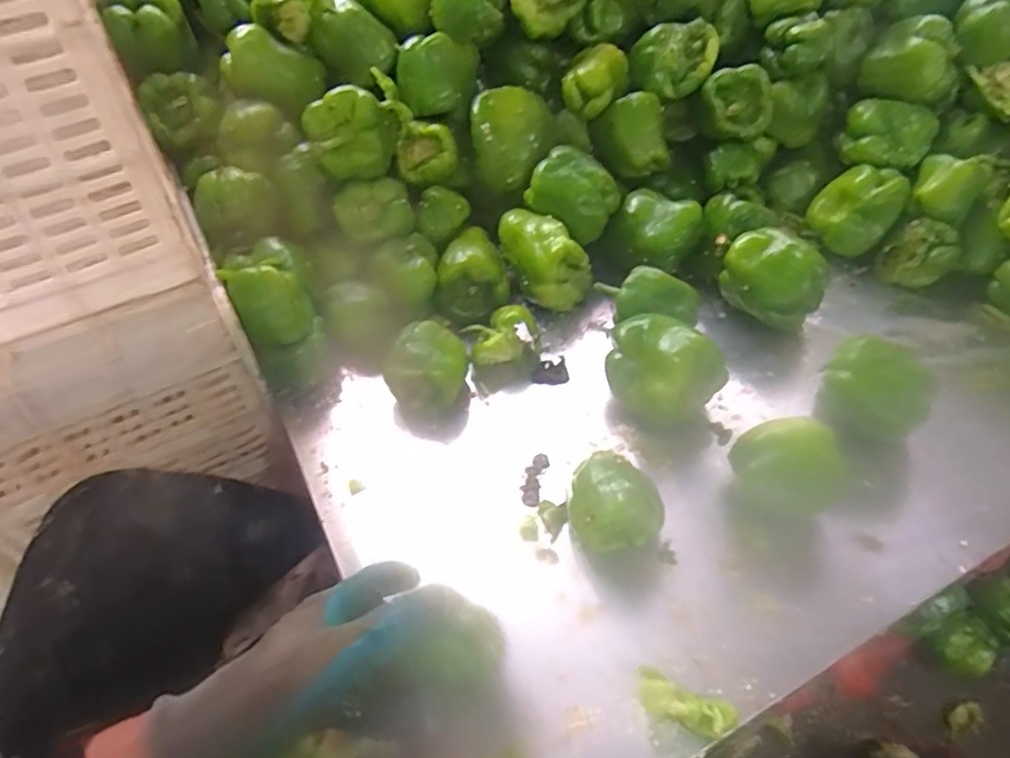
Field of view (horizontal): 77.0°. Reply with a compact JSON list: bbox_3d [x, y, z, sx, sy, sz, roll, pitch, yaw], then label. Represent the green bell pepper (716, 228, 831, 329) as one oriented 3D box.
[{"bbox_3d":[0.282,-0.101,0.677,0.066,0.083,0.094,-30,56,-21],"label":"green bell pepper"}]

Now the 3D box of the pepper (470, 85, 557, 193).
[{"bbox_3d":[0.010,-0.266,0.705,0.091,0.079,0.070,-1,51,0],"label":"pepper"}]

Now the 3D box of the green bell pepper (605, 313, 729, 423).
[{"bbox_3d":[0.145,-0.009,0.604,0.086,0.080,0.105,-25,55,-17],"label":"green bell pepper"}]

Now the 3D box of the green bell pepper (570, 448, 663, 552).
[{"bbox_3d":[0.091,0.103,0.525,0.072,0.064,0.076,-1,51,1],"label":"green bell pepper"}]

